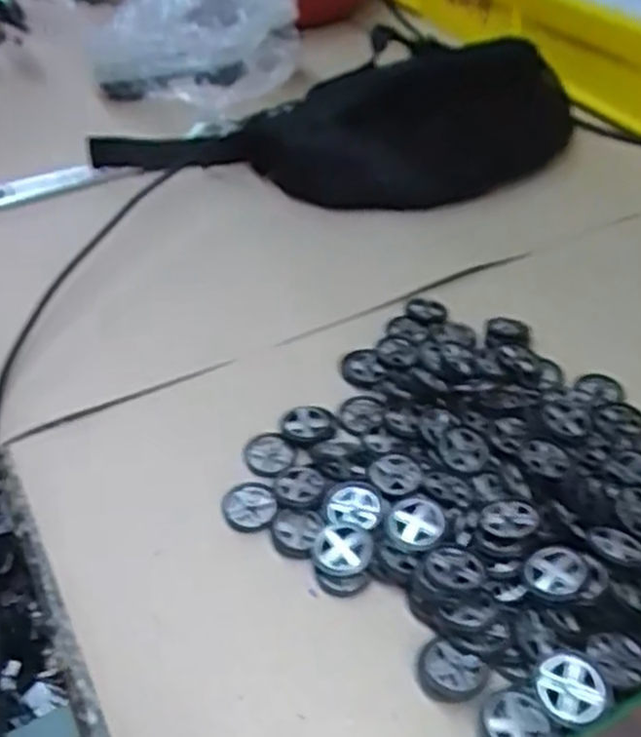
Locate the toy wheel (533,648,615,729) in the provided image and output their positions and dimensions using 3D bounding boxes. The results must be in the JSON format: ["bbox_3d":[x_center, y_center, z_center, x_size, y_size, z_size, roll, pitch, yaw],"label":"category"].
[{"bbox_3d":[0.098,0.125,0.302,0.028,0.005,0.027,-1,62,2],"label":"toy wheel"}]

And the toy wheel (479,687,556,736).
[{"bbox_3d":[0.075,0.137,0.296,0.027,0.007,0.027,-1,43,1],"label":"toy wheel"}]

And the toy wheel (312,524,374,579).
[{"bbox_3d":[0.010,0.084,0.357,0.027,0.011,0.026,-1,43,1],"label":"toy wheel"}]

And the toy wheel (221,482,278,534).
[{"bbox_3d":[-0.035,0.068,0.381,0.026,0.005,0.030,-7,43,-4],"label":"toy wheel"}]

